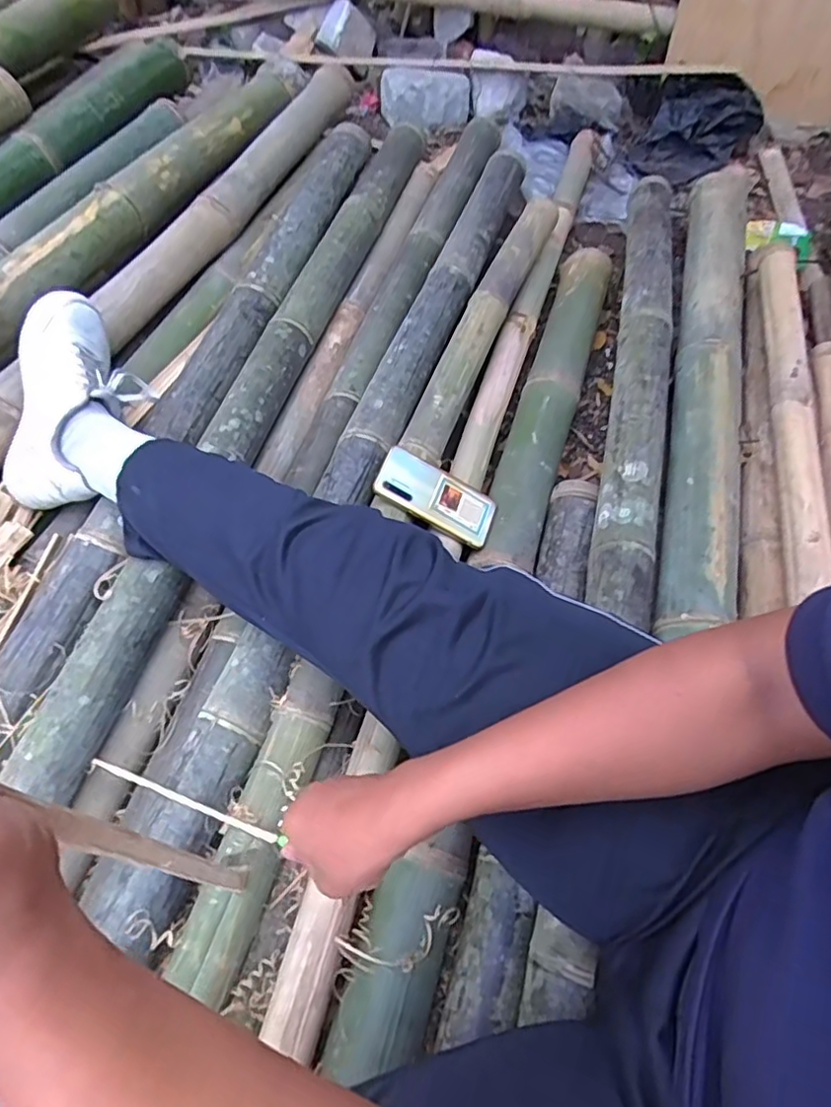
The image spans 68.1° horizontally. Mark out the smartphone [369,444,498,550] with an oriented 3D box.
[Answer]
[{"bbox_3d":[0.029,-0.072,0.774,0.156,0.013,0.079,28,61,-10],"label":"smartphone"}]

